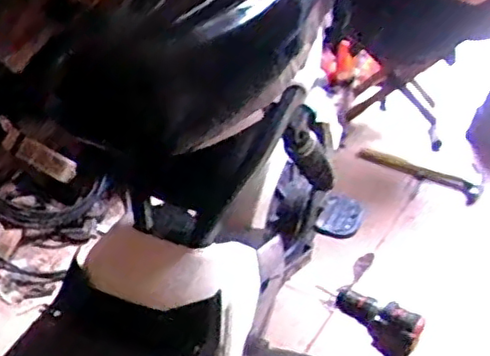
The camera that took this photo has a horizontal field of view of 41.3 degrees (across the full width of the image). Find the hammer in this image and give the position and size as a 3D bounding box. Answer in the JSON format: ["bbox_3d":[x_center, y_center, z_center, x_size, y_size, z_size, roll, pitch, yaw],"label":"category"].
[{"bbox_3d":[0.477,-0.021,1.821,0.384,0.030,0.097,21,43,26],"label":"hammer"}]

